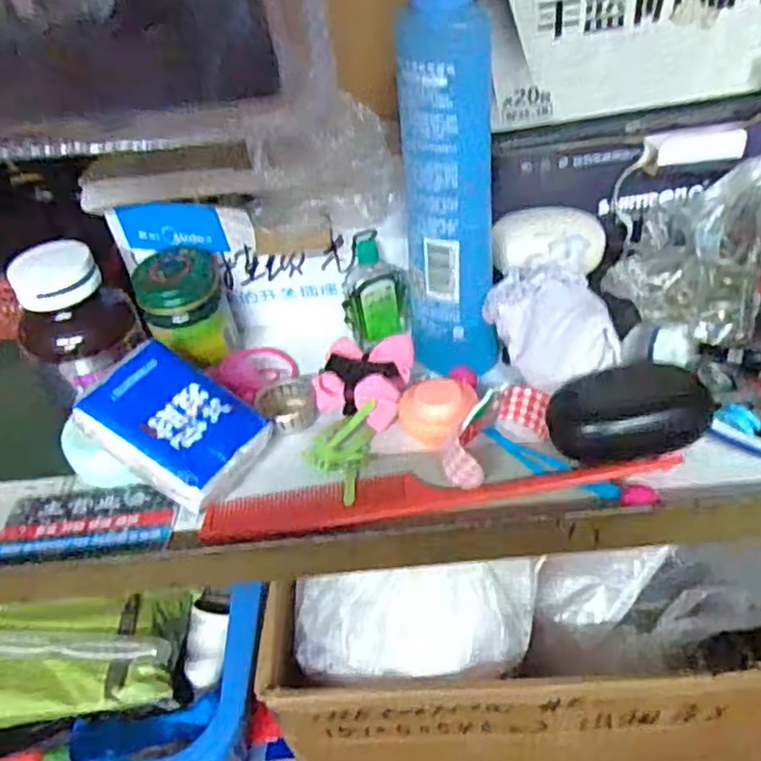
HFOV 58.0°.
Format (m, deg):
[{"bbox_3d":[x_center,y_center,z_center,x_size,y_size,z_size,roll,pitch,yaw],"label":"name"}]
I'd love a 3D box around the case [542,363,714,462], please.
[{"bbox_3d":[0.103,0.013,0.288,0.063,0.024,0.031,-7,44,1],"label":"case"}]

